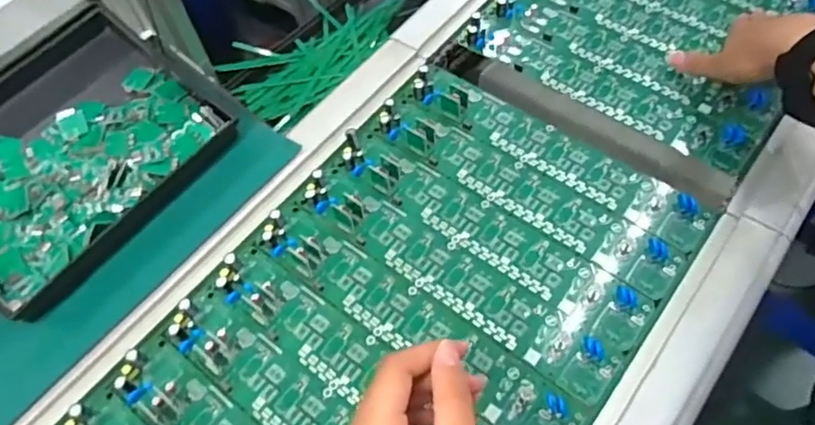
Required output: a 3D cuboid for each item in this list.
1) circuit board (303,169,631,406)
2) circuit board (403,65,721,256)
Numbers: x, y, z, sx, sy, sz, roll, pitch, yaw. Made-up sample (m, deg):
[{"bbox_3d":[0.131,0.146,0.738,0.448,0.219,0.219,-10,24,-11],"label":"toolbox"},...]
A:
[{"bbox_3d":[0.032,0.046,0.460,0.262,0.013,0.044,33,67,21],"label":"circuit board"},{"bbox_3d":[0.120,-0.055,0.513,0.266,0.016,0.051,34,67,21],"label":"circuit board"}]

